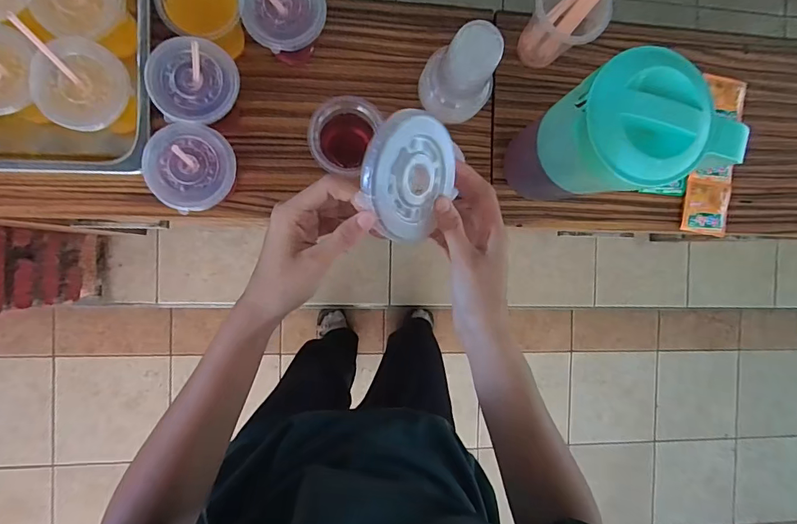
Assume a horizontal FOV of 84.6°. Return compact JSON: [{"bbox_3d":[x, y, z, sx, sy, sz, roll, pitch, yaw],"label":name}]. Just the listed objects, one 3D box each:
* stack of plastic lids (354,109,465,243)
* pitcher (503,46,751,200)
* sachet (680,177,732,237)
[{"bbox_3d":[0.004,-0.062,0.314,0.084,0.018,0.088,18,92,-50],"label":"stack of plastic lids"},{"bbox_3d":[0.223,-0.132,0.493,0.147,0.241,0.104,-7,92,-8],"label":"pitcher"},{"bbox_3d":[0.451,-0.082,0.640,0.069,0.011,0.081,6,92,-9],"label":"sachet"}]

